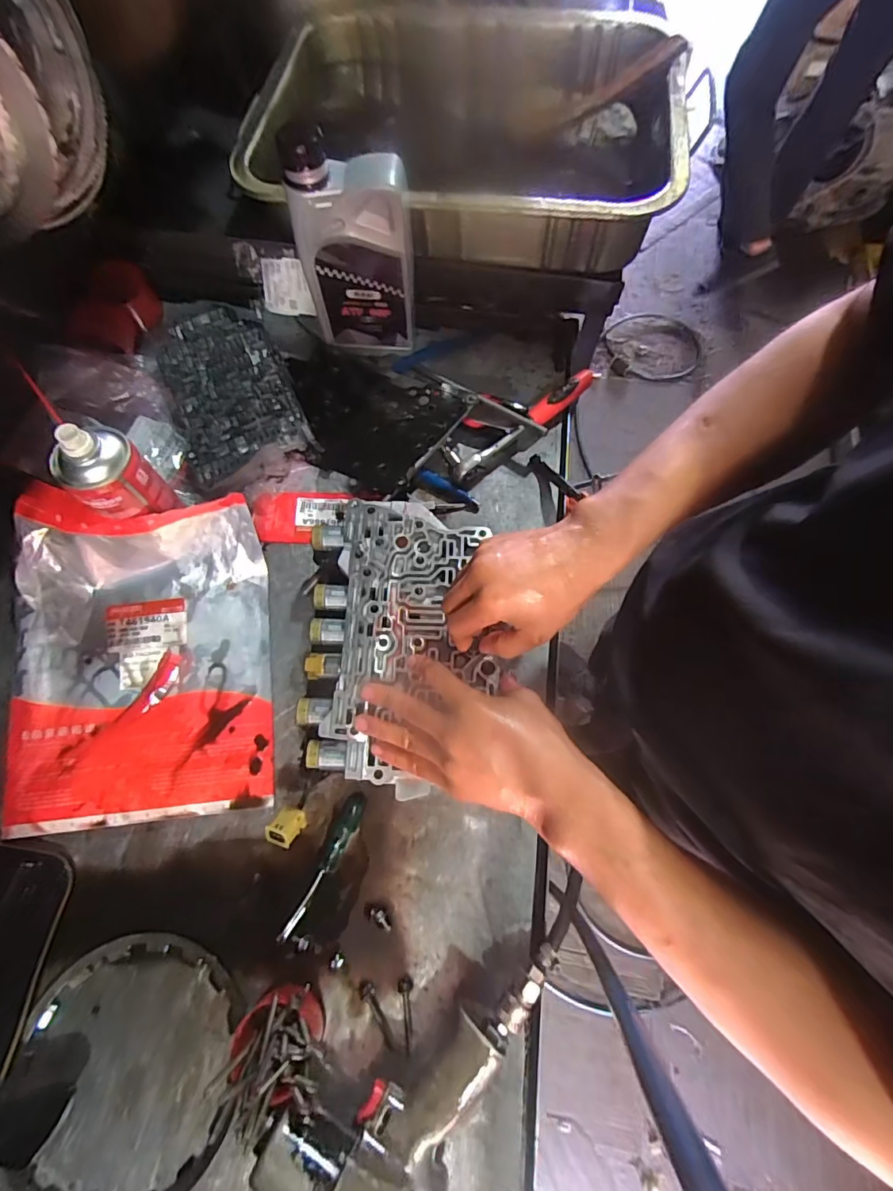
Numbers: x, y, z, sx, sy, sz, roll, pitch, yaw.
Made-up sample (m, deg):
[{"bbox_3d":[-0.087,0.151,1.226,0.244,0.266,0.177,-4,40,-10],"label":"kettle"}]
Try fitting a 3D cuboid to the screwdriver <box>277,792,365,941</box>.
[{"bbox_3d":[-0.113,0.254,0.467,0.020,0.015,0.141,25,73,7],"label":"screwdriver"}]

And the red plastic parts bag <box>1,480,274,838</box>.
[{"bbox_3d":[-0.315,0.065,0.486,0.263,0.103,0.294,-5,72,-3],"label":"red plastic parts bag"}]

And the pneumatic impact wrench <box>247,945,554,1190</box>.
[{"bbox_3d":[-0.031,0.370,0.398,0.140,0.067,0.240,30,73,8],"label":"pneumatic impact wrench"}]

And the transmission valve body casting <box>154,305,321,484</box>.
[{"bbox_3d":[-0.271,-0.255,0.610,0.139,0.027,0.235,-25,74,-9],"label":"transmission valve body casting"}]

